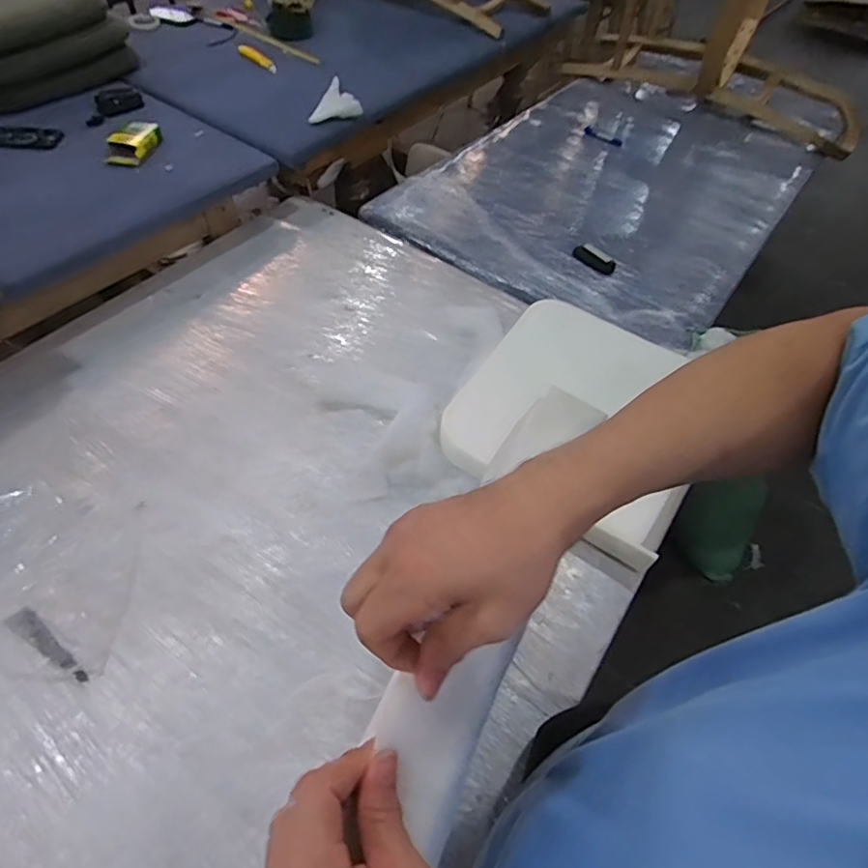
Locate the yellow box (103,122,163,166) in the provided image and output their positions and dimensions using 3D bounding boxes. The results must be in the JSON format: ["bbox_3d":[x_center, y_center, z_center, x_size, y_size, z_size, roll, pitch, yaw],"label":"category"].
[{"bbox_3d":[-0.706,-0.686,1.283,0.088,0.041,0.147,13,53,5],"label":"yellow box"}]

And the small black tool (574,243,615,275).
[{"bbox_3d":[0.395,-0.430,1.335,0.067,0.010,0.111,-32,62,-24],"label":"small black tool"}]

